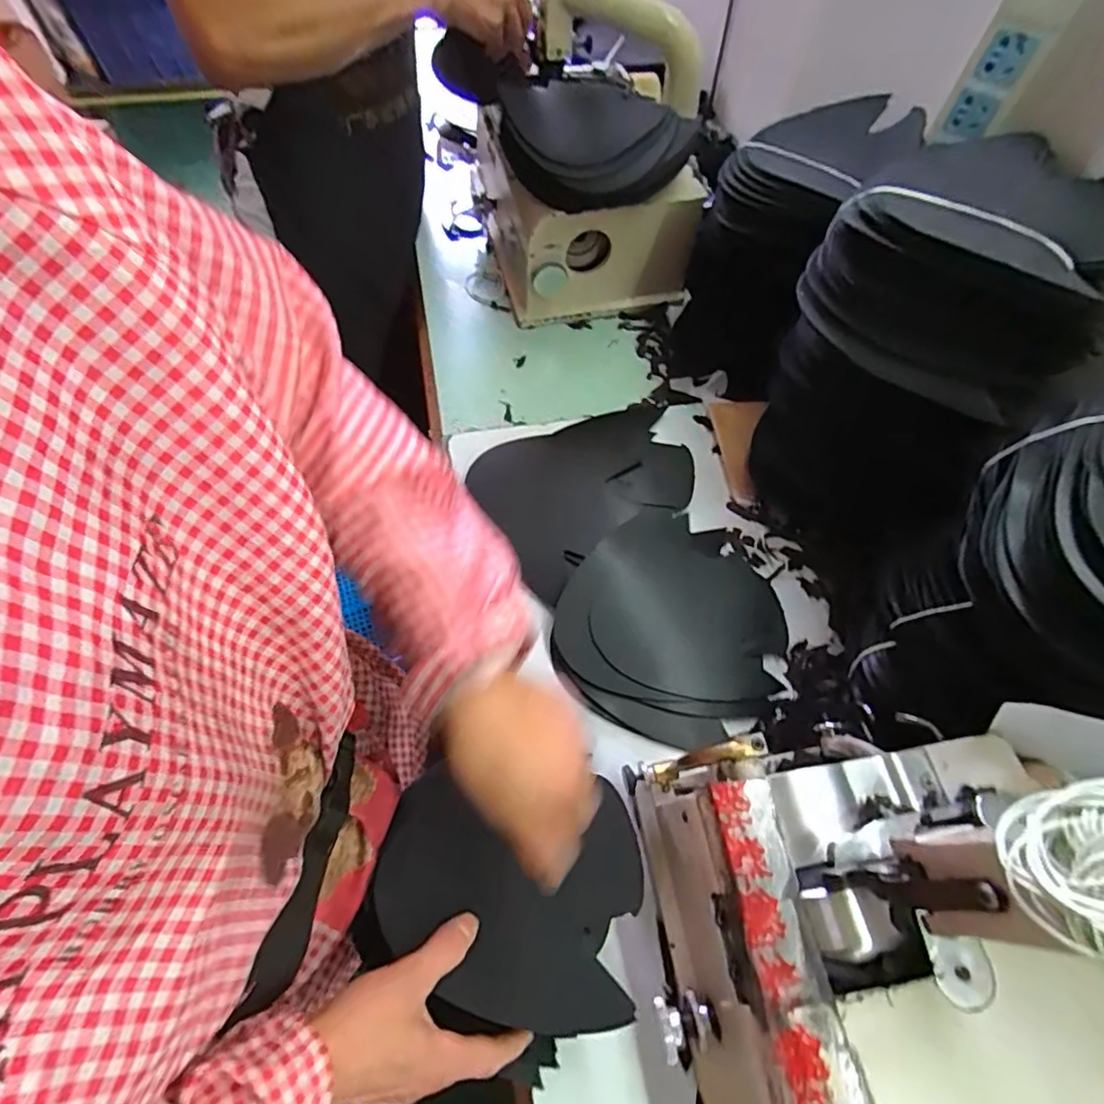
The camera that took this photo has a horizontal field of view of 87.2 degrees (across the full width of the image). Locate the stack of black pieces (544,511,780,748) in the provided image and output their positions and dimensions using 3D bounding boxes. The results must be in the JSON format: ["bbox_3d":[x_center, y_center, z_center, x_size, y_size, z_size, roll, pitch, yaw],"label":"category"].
[{"bbox_3d":[0.119,0.066,0.574,0.210,0.020,0.224,19,64,10],"label":"stack of black pieces"}]

